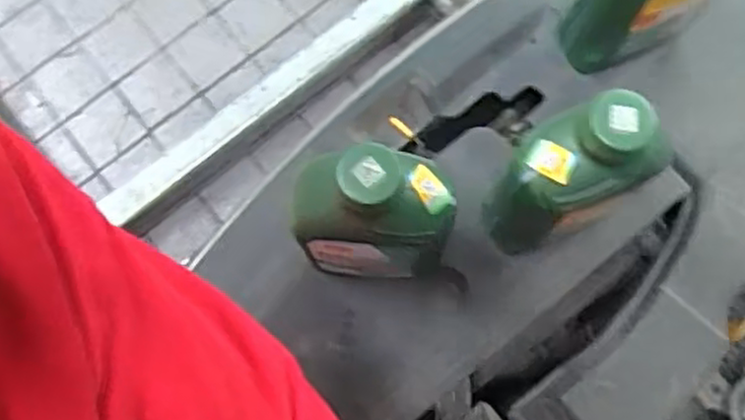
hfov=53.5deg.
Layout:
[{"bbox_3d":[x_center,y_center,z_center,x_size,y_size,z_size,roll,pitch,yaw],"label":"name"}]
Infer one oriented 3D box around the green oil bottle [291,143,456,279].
[{"bbox_3d":[0.002,0.008,0.535,0.113,0.212,0.064,2,78,0],"label":"green oil bottle"}]

